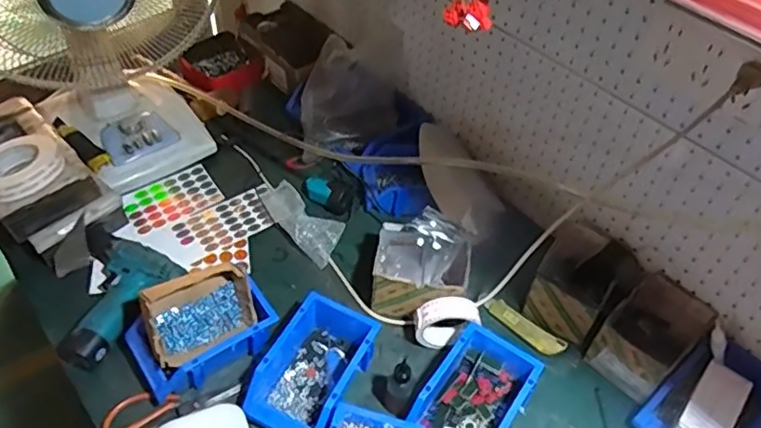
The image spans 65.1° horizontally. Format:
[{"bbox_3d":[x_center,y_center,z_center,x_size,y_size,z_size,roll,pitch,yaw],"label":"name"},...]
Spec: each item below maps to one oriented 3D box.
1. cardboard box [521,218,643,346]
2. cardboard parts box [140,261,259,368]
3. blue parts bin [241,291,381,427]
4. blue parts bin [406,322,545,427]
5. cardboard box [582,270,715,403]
[{"bbox_3d":[0.306,0.101,0.912,0.132,0.097,0.156,37,55,26],"label":"cardboard box"},{"bbox_3d":[-0.242,0.133,0.804,0.135,0.084,0.097,-21,52,-22],"label":"cardboard parts box"},{"bbox_3d":[-0.088,0.210,0.812,0.116,0.079,0.198,22,49,15],"label":"blue parts bin"},{"bbox_3d":[0.119,0.248,0.786,0.117,0.064,0.195,29,51,20],"label":"blue parts bin"},{"bbox_3d":[0.382,0.180,0.858,0.148,0.103,0.105,-33,58,-30],"label":"cardboard box"}]

